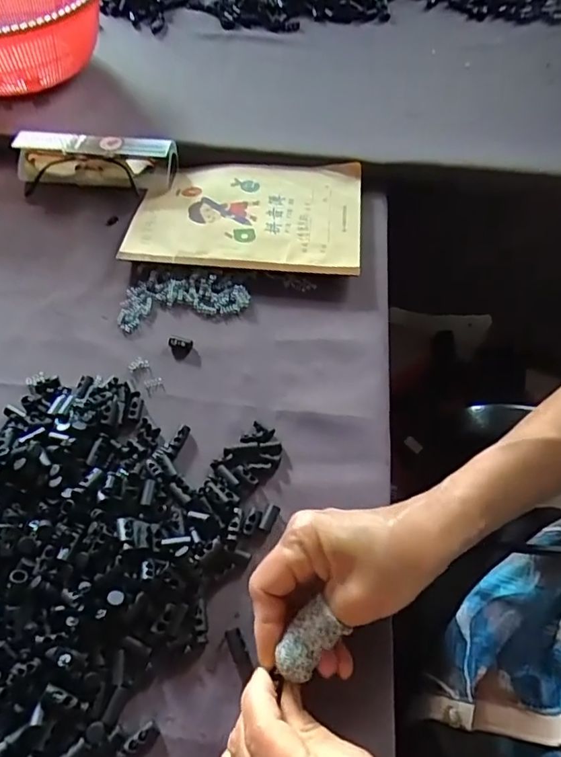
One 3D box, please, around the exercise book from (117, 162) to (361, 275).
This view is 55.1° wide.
[{"bbox_3d":[-0.029,-0.153,0.492,0.201,0.010,0.135,4,57,3],"label":"exercise book"}]

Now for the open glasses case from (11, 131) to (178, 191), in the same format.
[{"bbox_3d":[-0.179,-0.210,0.515,0.154,0.034,0.043,7,58,4],"label":"open glasses case"}]

